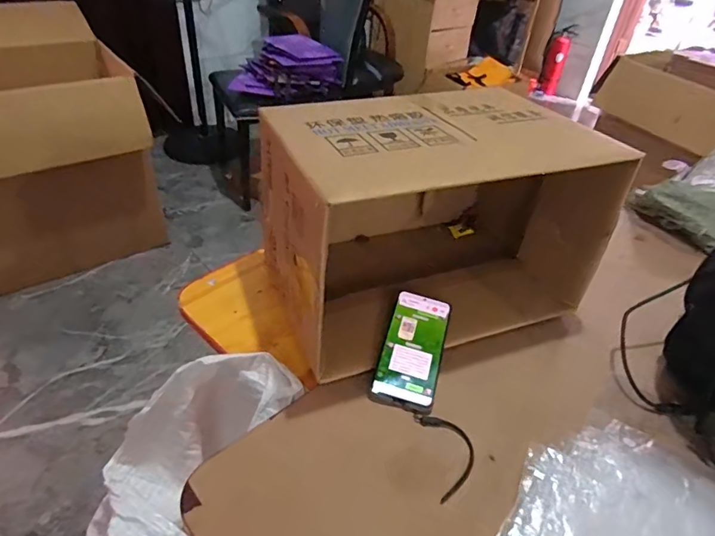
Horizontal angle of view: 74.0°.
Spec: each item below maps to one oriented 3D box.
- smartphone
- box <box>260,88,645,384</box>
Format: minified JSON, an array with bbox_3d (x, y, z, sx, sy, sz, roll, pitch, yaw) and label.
[{"bbox_3d":[0.072,0.100,0.603,0.077,0.006,0.169,17,50,6],"label":"smartphone"},{"bbox_3d":[0.094,-0.073,0.661,0.404,0.261,0.284,-12,43,-21],"label":"box"}]

